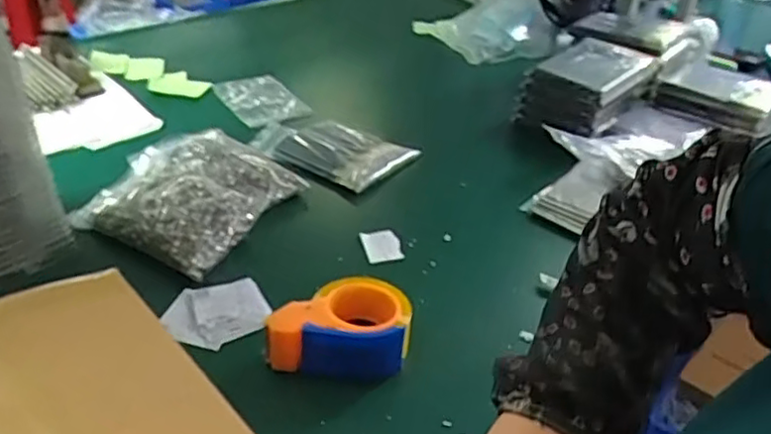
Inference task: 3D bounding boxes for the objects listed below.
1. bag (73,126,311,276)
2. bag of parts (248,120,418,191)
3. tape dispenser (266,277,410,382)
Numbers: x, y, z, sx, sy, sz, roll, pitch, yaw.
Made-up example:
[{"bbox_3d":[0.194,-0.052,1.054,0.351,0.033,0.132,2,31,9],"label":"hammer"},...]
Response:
[{"bbox_3d":[-0.252,-0.046,0.875,0.240,0.043,0.259,20,37,22],"label":"bag"},{"bbox_3d":[-0.086,-0.099,1.010,0.230,0.039,0.151,22,38,24],"label":"bag of parts"},{"bbox_3d":[-0.045,0.109,0.669,0.141,0.064,0.103,2,34,-3],"label":"tape dispenser"}]

